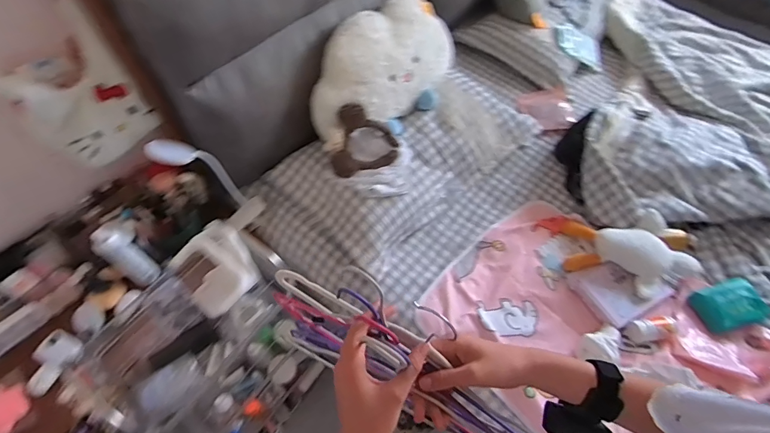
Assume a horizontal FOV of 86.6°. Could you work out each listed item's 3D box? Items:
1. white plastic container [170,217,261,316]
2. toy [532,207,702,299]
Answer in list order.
[{"bbox_3d":[-0.303,0.097,0.740,0.124,0.071,0.150,-35,67,-20],"label":"white plastic container"},{"bbox_3d":[0.660,0.097,1.115,0.415,0.106,0.225,6,60,1],"label":"toy"}]

